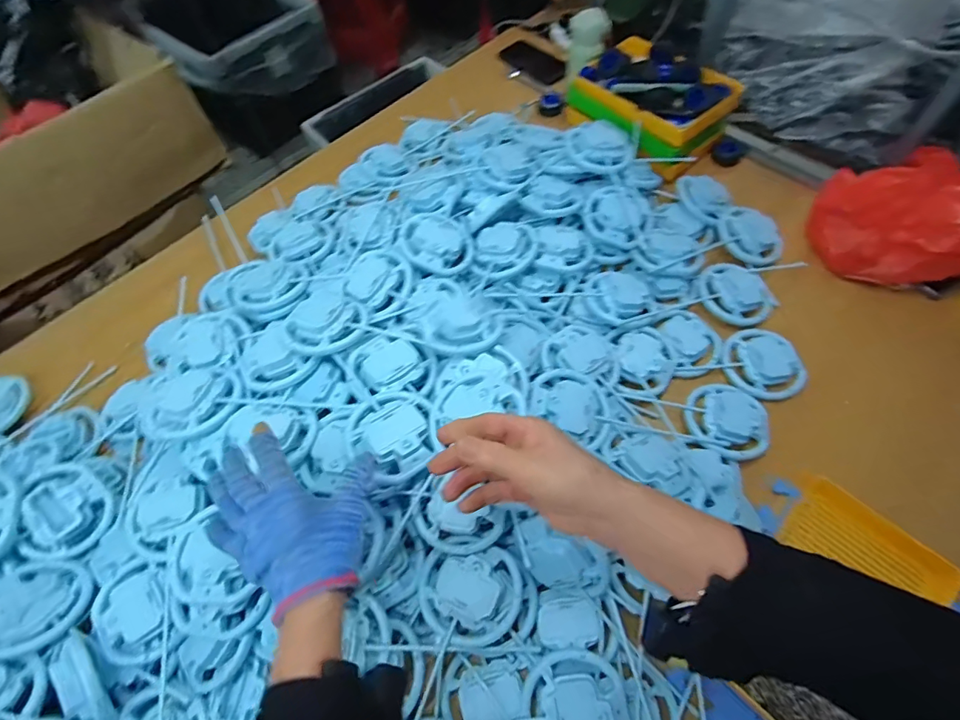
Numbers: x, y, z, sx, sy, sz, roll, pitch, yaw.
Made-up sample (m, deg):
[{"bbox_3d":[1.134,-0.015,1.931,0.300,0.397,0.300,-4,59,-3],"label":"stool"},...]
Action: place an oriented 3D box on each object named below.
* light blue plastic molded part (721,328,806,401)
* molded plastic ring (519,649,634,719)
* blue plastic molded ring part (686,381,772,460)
[{"bbox_3d":[0.381,0.005,0.636,0.104,0.023,0.088,39,70,22],"label":"light blue plastic molded part"},{"bbox_3d":[0.091,0.333,0.443,0.101,0.023,0.102,-2,61,3],"label":"molded plastic ring"},{"bbox_3d":[0.314,0.076,0.597,0.098,0.032,0.102,-2,61,3],"label":"blue plastic molded ring part"}]

